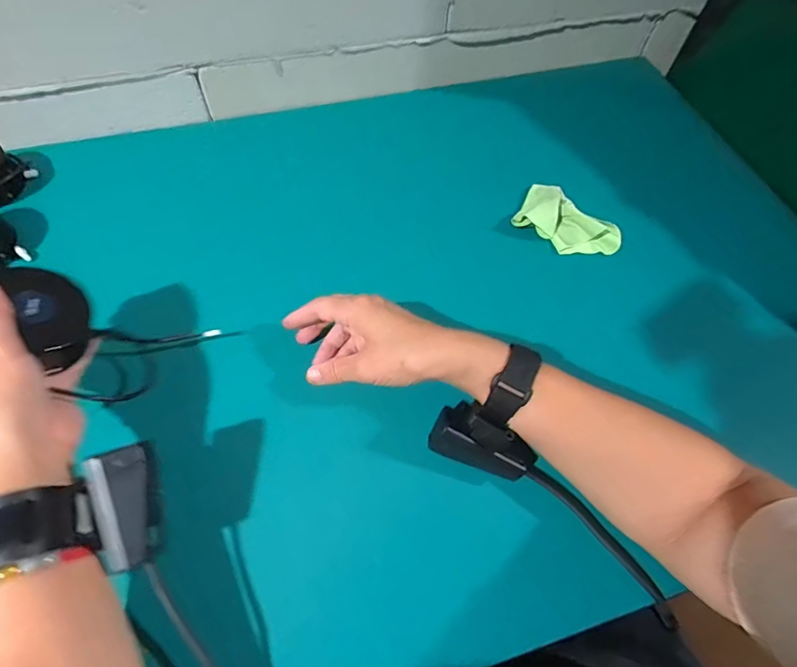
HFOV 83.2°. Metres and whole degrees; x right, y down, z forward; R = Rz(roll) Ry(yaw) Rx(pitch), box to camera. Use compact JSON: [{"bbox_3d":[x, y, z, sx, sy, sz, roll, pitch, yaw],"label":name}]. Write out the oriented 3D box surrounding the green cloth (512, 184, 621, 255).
[{"bbox_3d":[0.181,-0.119,0.475,0.106,0.032,0.066,29,64,13],"label":"green cloth"}]

